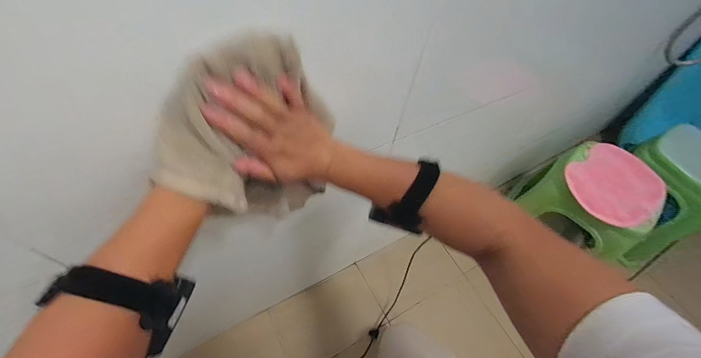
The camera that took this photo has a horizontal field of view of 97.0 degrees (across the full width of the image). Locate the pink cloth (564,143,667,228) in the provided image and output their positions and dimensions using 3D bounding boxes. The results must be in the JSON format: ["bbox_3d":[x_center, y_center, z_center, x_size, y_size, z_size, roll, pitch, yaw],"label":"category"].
[{"bbox_3d":[0.663,0.013,0.773,0.210,0.034,0.196,-28,64,-20],"label":"pink cloth"}]

